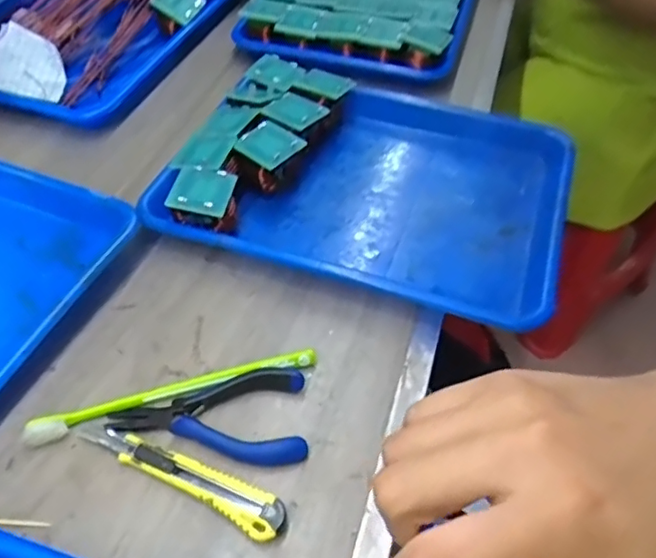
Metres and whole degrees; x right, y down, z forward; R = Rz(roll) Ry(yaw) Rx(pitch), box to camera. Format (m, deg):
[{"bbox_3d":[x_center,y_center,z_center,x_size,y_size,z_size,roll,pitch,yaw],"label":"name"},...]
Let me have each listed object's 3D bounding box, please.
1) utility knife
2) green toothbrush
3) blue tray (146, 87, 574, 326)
[{"bbox_3d":[-0.088,0.116,0.357,0.138,0.017,0.023,22,52,16],"label":"utility knife"},{"bbox_3d":[-0.098,0.075,0.391,0.187,0.016,0.015,-14,51,-14],"label":"green toothbrush"},{"bbox_3d":[0.046,-0.090,0.517,0.313,0.051,0.271,18,51,13],"label":"blue tray"}]

